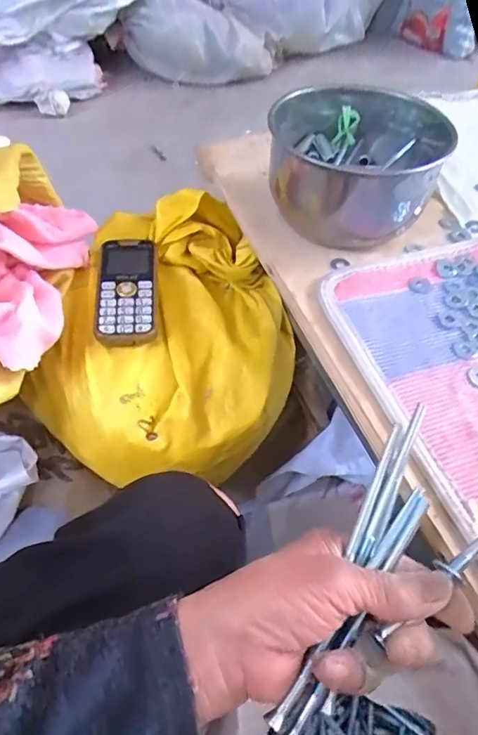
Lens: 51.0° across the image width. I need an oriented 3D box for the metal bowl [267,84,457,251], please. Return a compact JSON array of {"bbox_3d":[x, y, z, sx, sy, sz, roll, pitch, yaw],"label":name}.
[{"bbox_3d":[0.111,-0.203,0.497,0.158,0.101,0.162,2,51,-2],"label":"metal bowl"}]

